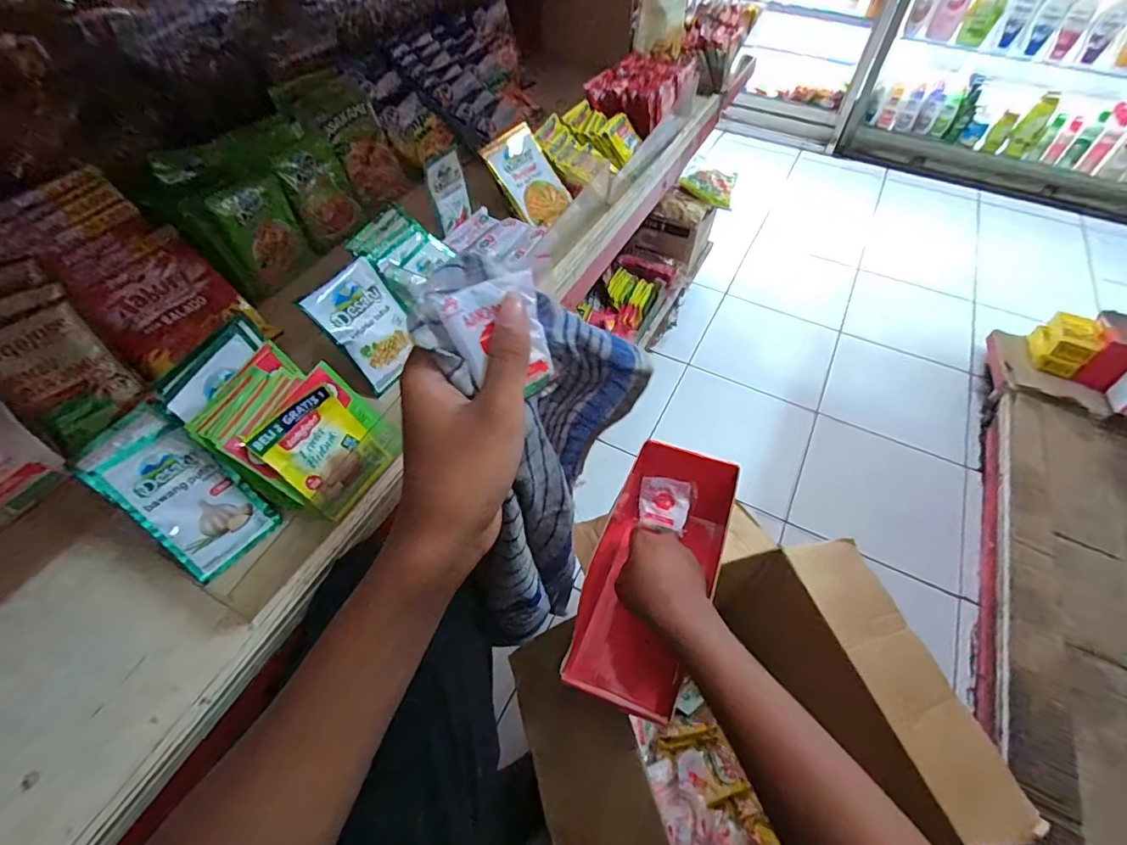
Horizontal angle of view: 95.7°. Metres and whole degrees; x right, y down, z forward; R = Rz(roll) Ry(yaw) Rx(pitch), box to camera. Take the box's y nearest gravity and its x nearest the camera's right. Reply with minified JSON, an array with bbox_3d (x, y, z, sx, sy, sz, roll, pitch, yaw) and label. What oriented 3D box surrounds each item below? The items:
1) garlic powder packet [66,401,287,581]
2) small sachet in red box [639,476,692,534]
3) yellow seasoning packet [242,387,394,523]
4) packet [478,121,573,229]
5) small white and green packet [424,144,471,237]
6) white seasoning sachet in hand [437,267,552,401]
[{"bbox_3d":[-0.277,0.052,0.370,0.065,0.122,0.008,-48,24,-27],"label":"garlic powder packet"},{"bbox_3d":[0.122,0.097,0.615,0.058,0.007,0.058,11,84,15],"label":"small sachet in red box"},{"bbox_3d":[-0.183,0.024,0.396,0.004,0.089,0.067,7,50,44],"label":"yellow seasoning packet"},{"bbox_3d":[-0.041,-0.309,0.647,0.082,0.011,0.124,-40,104,-26],"label":"packet"},{"bbox_3d":[-0.130,-0.263,0.580,0.008,0.078,0.051,24,57,29],"label":"small white and green packet"},{"bbox_3d":[-0.033,-0.043,0.270,0.052,0.062,0.011,-22,17,-23],"label":"white seasoning sachet in hand"}]

